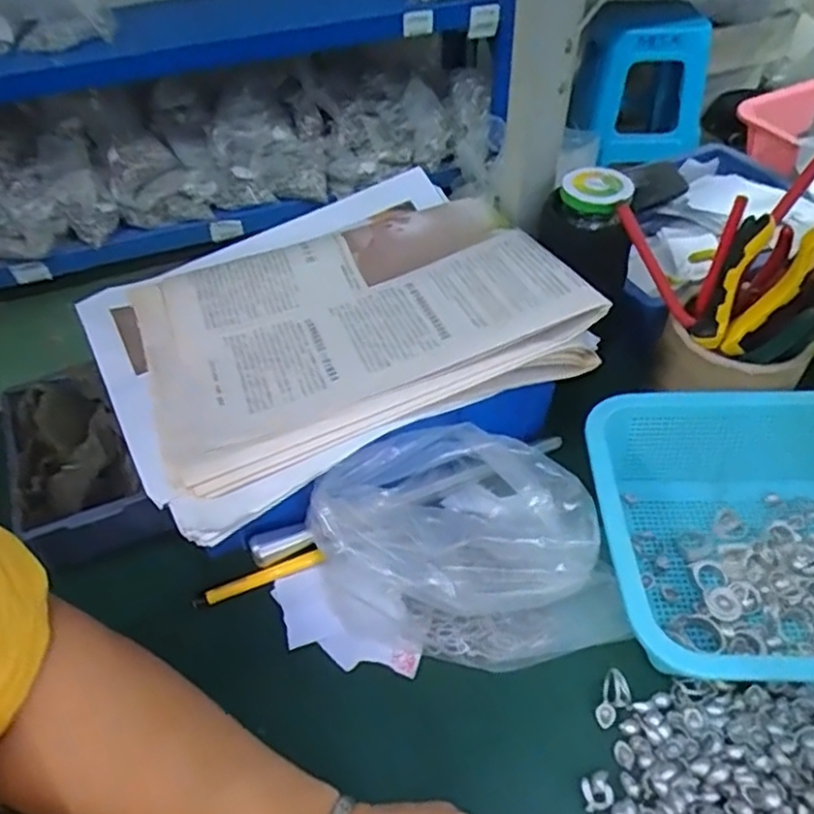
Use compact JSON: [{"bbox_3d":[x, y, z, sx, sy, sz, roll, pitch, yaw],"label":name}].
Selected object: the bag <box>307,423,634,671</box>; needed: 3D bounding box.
[{"bbox_3d":[0.039,0.093,0.430,0.167,0.078,0.150,-20,49,-17],"label":"bag"}]

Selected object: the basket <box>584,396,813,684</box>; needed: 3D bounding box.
[{"bbox_3d":[0.257,0.082,0.434,0.278,0.075,0.180,-3,46,-1],"label":"basket"}]

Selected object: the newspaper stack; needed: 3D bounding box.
[{"bbox_3d":[-0.048,-0.065,0.476,0.293,0.053,0.229,-19,49,-16],"label":"newspaper stack"}]

